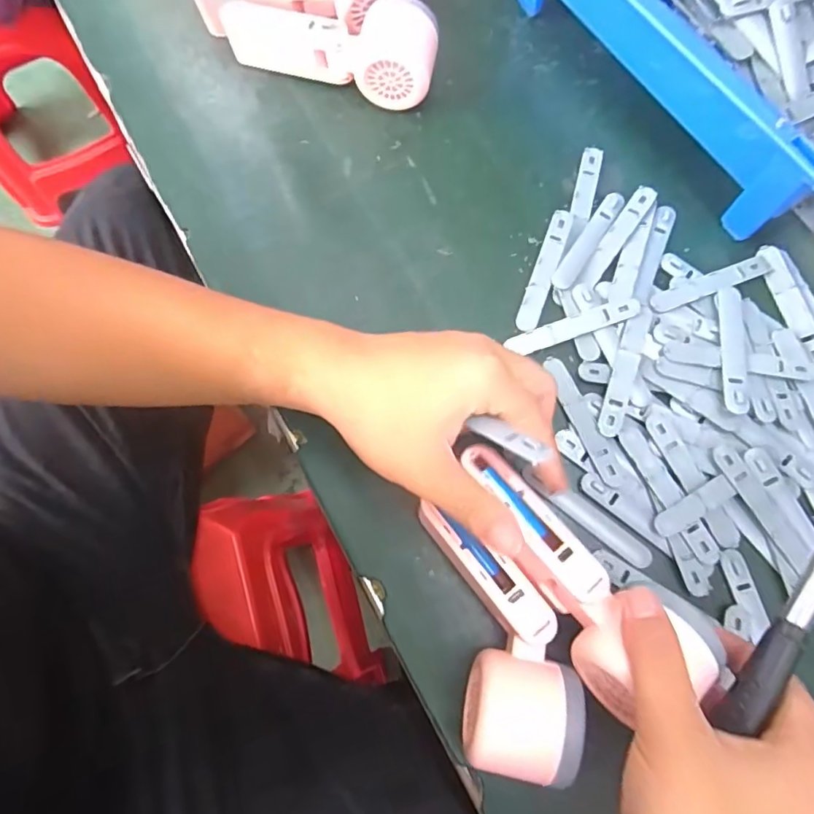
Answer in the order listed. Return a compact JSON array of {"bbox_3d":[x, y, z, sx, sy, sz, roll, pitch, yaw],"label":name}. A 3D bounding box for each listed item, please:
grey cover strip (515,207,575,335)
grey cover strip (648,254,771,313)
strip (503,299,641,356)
[{"bbox_3d":[0.100,-0.099,0.393,0.016,0.008,0.096,21,75,5],"label":"grey cover strip"},{"bbox_3d":[0.214,-0.087,0.384,0.096,0.005,0.015,-20,76,-6],"label":"grey cover strip"},{"bbox_3d":[0.116,-0.055,0.377,0.088,0.004,0.015,-19,83,4],"label":"strip"}]

